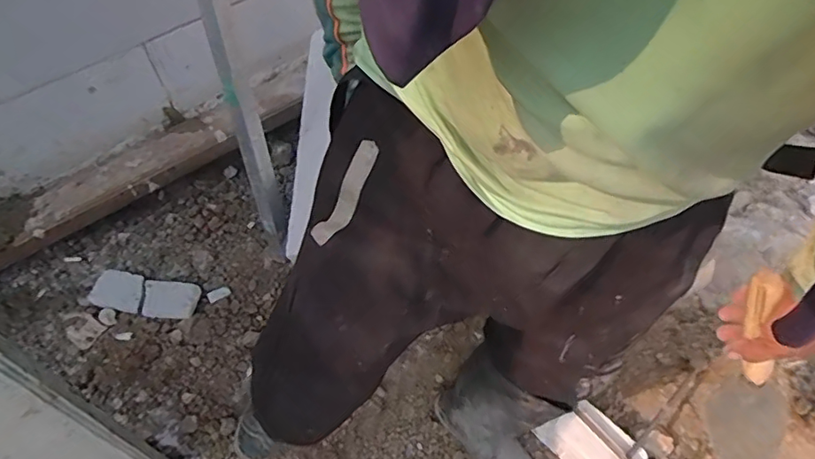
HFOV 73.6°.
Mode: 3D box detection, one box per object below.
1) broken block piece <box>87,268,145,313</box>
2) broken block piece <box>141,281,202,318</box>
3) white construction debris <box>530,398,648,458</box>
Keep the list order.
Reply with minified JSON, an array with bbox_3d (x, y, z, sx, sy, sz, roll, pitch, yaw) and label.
[{"bbox_3d":[-0.598,0.125,1.131,0.113,0.007,0.085,12,55,9],"label":"broken block piece"},{"bbox_3d":[-0.491,0.143,1.127,0.116,0.009,0.080,3,54,3],"label":"broken block piece"},{"bbox_3d":[0.375,0.446,1.109,0.128,0.093,0.198,-35,61,-23],"label":"white construction debris"}]

